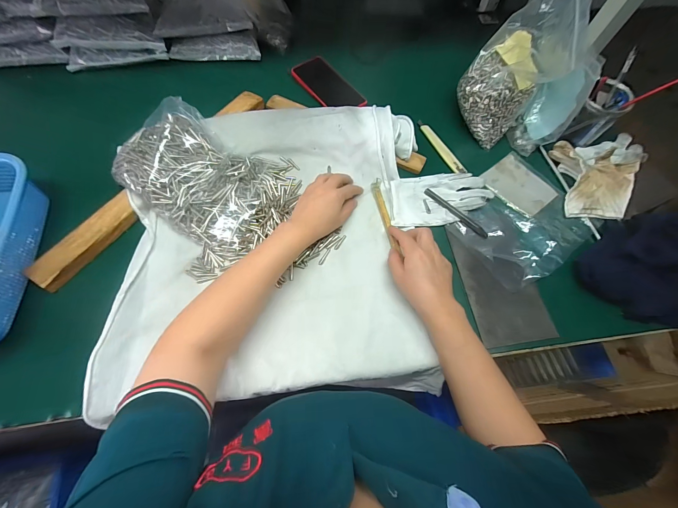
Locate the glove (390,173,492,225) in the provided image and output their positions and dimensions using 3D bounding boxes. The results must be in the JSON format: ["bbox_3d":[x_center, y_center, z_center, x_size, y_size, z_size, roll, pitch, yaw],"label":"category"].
[{"bbox_3d":[0.168,-0.096,0.479,0.173,0.019,0.091,-13,70,-8],"label":"glove"}]

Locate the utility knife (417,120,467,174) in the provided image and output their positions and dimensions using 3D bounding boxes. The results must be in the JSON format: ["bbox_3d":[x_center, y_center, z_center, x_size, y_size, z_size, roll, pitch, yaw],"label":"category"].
[{"bbox_3d":[0.187,-0.200,0.532,0.014,0.013,0.138,-24,72,-12],"label":"utility knife"}]

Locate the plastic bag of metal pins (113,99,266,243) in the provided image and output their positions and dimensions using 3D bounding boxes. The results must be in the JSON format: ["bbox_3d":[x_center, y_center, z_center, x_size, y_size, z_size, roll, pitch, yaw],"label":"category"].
[{"bbox_3d":[-0.227,-0.128,0.457,0.238,0.047,0.171,32,70,9],"label":"plastic bag of metal pins"}]

